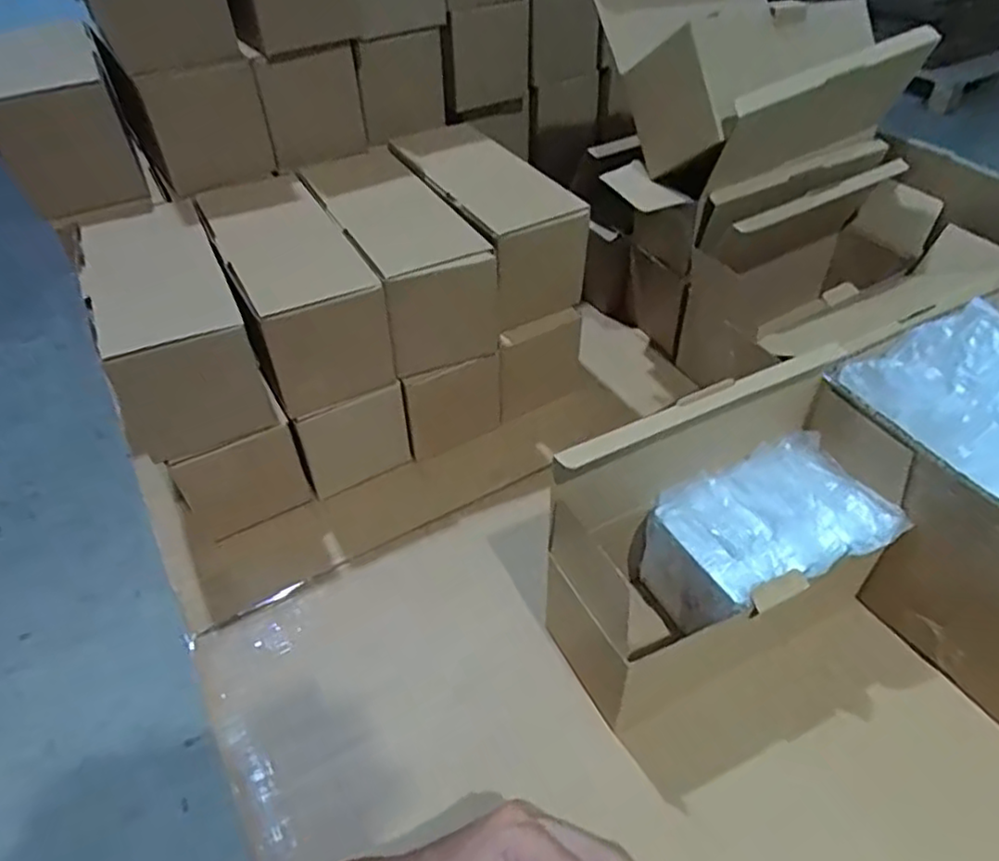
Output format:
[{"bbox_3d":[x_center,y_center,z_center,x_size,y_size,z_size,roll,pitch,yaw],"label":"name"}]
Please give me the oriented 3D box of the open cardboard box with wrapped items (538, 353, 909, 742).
[{"bbox_3d":[0.147,0.073,0.441,0.218,0.195,0.099,-19,45,-20],"label":"open cardboard box with wrapped items"}]

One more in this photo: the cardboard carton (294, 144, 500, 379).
[{"bbox_3d":[-0.096,-0.160,0.611,0.110,0.102,0.233,-19,45,-20],"label":"cardboard carton"}]

